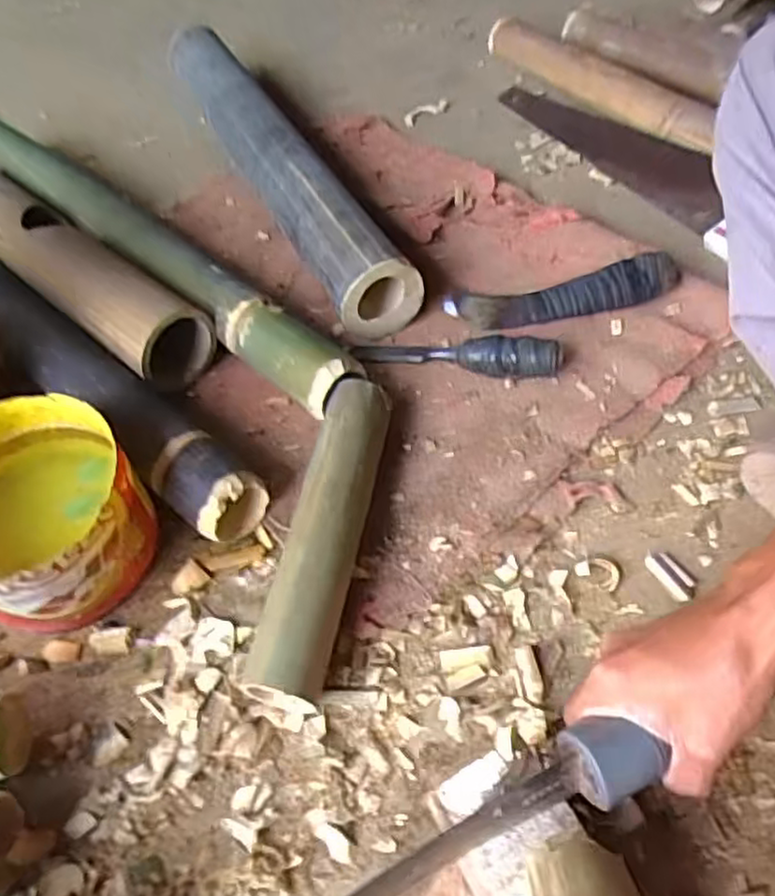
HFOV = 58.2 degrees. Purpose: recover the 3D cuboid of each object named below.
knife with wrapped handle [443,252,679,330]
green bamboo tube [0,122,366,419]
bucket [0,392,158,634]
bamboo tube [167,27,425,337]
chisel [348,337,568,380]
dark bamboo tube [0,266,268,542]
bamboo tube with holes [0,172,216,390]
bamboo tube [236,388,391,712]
[{"bbox_3d":[0.166,-0.147,0.673,0.214,0.033,0.044,-9,54,12],"label":"knife with wrapped handle"},{"bbox_3d":[-0.268,-0.216,0.731,0.638,0.061,0.054,36,63,26],"label":"green bamboo tube"},{"bbox_3d":[-0.264,0.052,0.527,0.155,0.094,0.148,-2,55,2],"label":"bucket"},{"bbox_3d":[-0.134,-0.345,0.803,0.085,0.085,0.602,-24,57,-13],"label":"bamboo tube"},{"bbox_3d":[0.060,-0.090,0.631,0.192,0.038,0.028,10,56,11],"label":"chisel"},{"bbox_3d":[-0.342,-0.113,0.661,0.622,0.068,0.073,35,62,25],"label":"dark bamboo tube"},{"bbox_3d":[-0.365,-0.214,0.725,0.499,0.073,0.081,35,64,25],"label":"bamboo tube with holes"},{"bbox_3d":[-0.047,0.062,0.525,0.064,0.057,0.254,8,56,9],"label":"bamboo tube"}]

